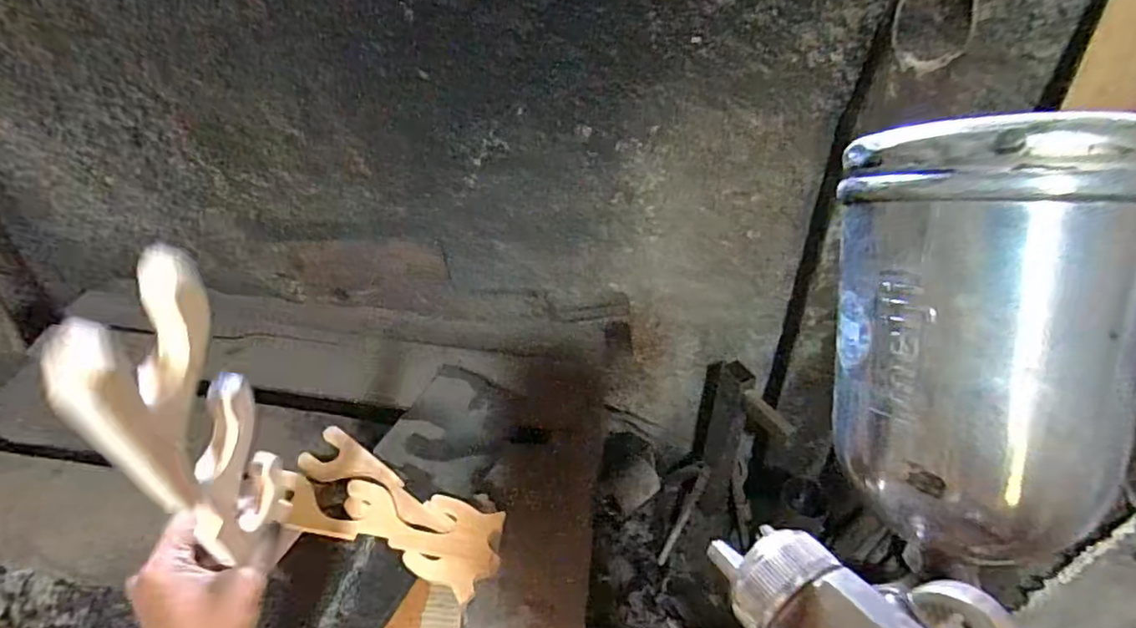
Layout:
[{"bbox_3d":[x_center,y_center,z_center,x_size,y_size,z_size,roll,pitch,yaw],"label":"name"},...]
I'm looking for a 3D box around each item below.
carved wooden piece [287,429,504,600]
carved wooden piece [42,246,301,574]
[{"bbox_3d":[-0.219,0.245,0.767,0.286,0.023,0.121,17,47,16],"label":"carved wooden piece"},{"bbox_3d":[-0.200,0.083,0.355,0.021,0.321,0.076,14,53,-4],"label":"carved wooden piece"}]

